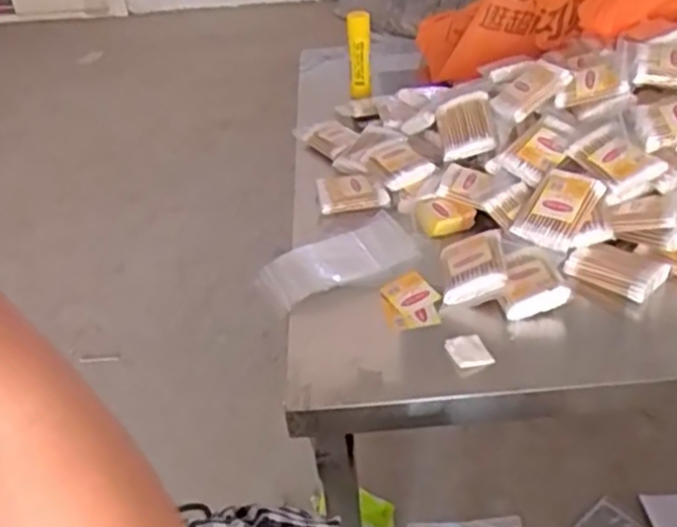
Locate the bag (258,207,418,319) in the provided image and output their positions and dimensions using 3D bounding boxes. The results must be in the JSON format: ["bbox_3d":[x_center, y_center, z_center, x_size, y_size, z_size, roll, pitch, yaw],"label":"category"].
[{"bbox_3d":[0.000,-0.006,0.666,0.144,0.012,0.078,-20,39,-17],"label":"bag"}]

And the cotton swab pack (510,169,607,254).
[{"bbox_3d":[0.195,-0.049,0.641,0.058,0.016,0.075,27,79,38],"label":"cotton swab pack"}]

